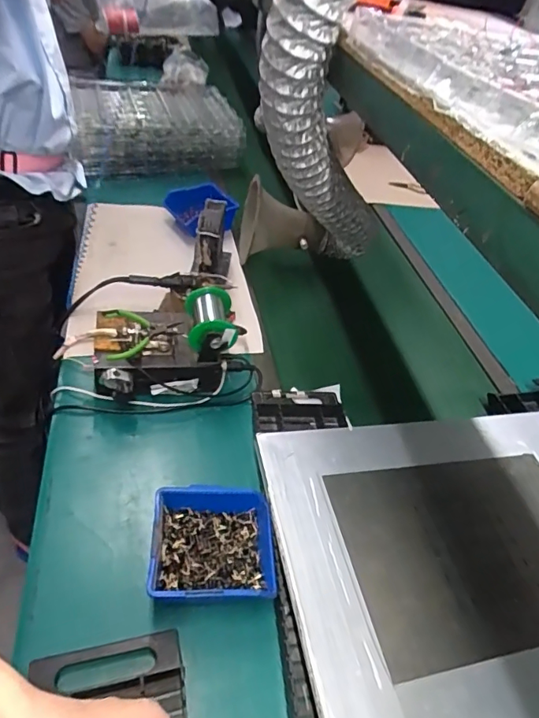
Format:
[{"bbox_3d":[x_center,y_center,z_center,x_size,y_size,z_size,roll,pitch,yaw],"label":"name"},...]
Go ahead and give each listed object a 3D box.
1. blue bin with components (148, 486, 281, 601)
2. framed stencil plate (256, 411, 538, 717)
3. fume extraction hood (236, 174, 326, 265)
[{"bbox_3d":[-0.061,0.205,0.522,0.132,0.046,0.124,3,45,-9],"label":"blue bin with components"},{"bbox_3d":[0.246,0.221,0.559,0.459,0.017,0.362,-3,47,-16],"label":"framed stencil plate"},{"bbox_3d":[0.028,-0.274,0.971,0.168,0.137,0.125,6,44,-6],"label":"fume extraction hood"}]

